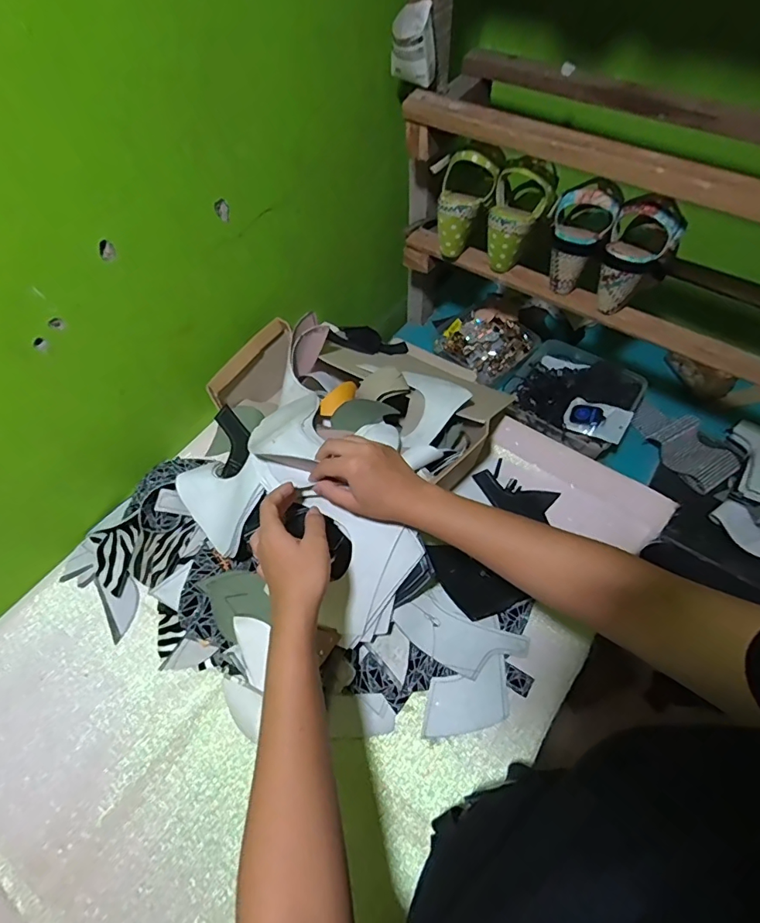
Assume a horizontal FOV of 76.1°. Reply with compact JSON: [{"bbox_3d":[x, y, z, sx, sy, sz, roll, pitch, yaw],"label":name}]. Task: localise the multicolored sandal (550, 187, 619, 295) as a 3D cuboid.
[{"bbox_3d":[0.269,-0.304,0.667,0.077,0.132,0.069,19,60,13],"label":"multicolored sandal"}]

